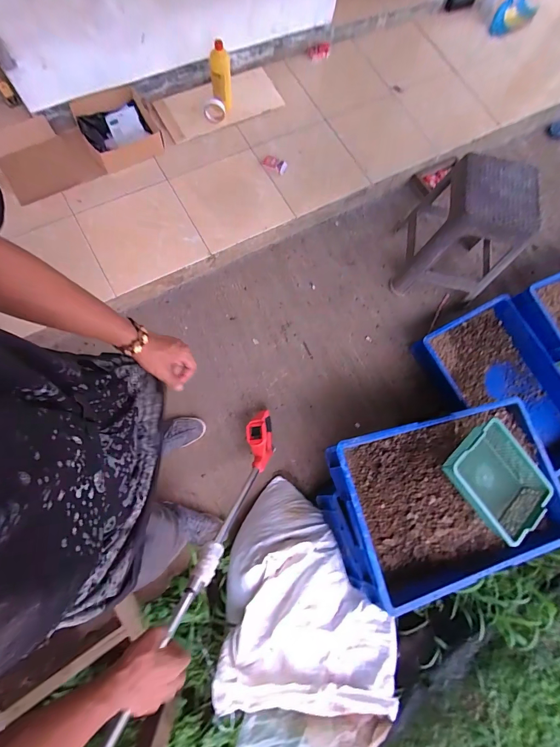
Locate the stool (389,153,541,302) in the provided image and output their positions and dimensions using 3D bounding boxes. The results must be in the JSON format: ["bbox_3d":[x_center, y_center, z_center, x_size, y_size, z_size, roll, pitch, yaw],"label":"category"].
[{"bbox_3d":[0.735,-0.582,1.390,0.348,0.485,0.361,13,74,-2],"label":"stool"}]

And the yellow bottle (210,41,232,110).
[{"bbox_3d":[-0.239,-1.206,1.403,0.081,0.185,0.076,-7,76,-8],"label":"yellow bottle"}]

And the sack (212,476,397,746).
[{"bbox_3d":[0.091,0.741,1.069,0.516,0.149,0.706,4,70,-1],"label":"sack"}]

